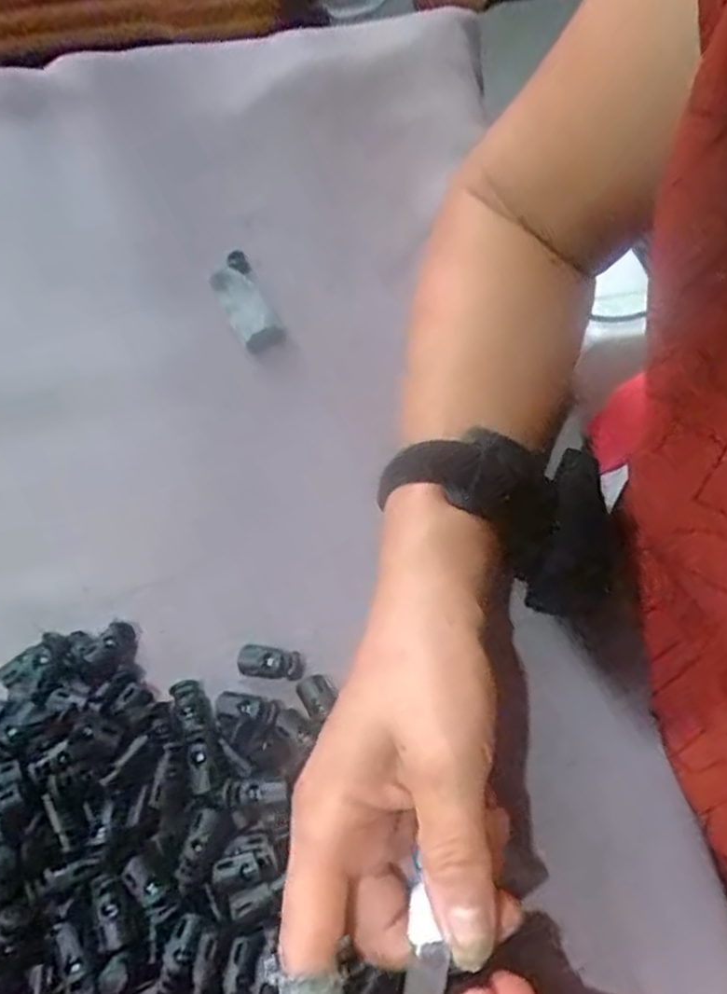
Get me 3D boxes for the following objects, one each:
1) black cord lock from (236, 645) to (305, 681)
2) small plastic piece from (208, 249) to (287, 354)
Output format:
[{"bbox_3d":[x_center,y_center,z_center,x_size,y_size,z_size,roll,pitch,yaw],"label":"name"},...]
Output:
[{"bbox_3d":[-0.043,0.076,0.330,0.030,0.008,0.013,5,69,7],"label":"black cord lock"},{"bbox_3d":[-0.065,-0.107,0.397,0.024,0.011,0.056,-27,69,-6],"label":"small plastic piece"}]

